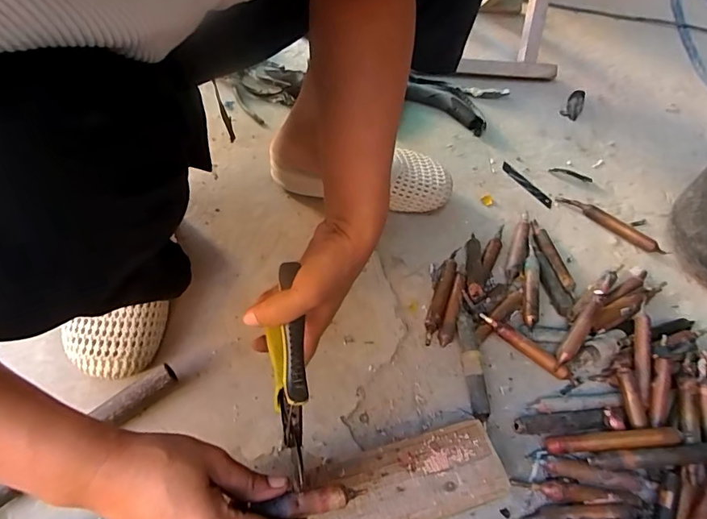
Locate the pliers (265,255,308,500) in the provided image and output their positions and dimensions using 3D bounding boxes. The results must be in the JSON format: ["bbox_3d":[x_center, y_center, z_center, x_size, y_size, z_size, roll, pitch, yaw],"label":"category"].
[{"bbox_3d":[-0.053,0.093,0.359,0.033,0.088,0.153,-5,57,-6],"label":"pliers"}]

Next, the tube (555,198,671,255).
[{"bbox_3d":[0.375,-0.052,0.665,0.157,0.021,0.016,36,61,16],"label":"tube"}]

